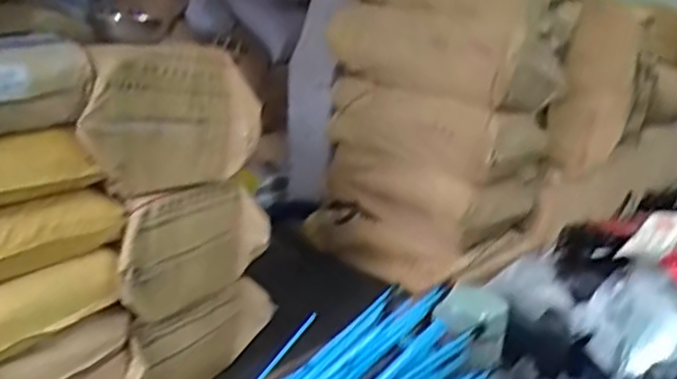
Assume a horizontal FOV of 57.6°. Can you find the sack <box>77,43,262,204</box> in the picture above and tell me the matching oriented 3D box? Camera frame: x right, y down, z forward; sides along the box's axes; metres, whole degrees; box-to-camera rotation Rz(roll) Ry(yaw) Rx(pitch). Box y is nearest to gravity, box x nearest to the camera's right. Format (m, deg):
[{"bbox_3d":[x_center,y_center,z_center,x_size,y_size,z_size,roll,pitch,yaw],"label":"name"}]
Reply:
[{"bbox_3d":[-0.398,-0.156,1.448,0.158,0.335,0.421,19,26,39],"label":"sack"}]

